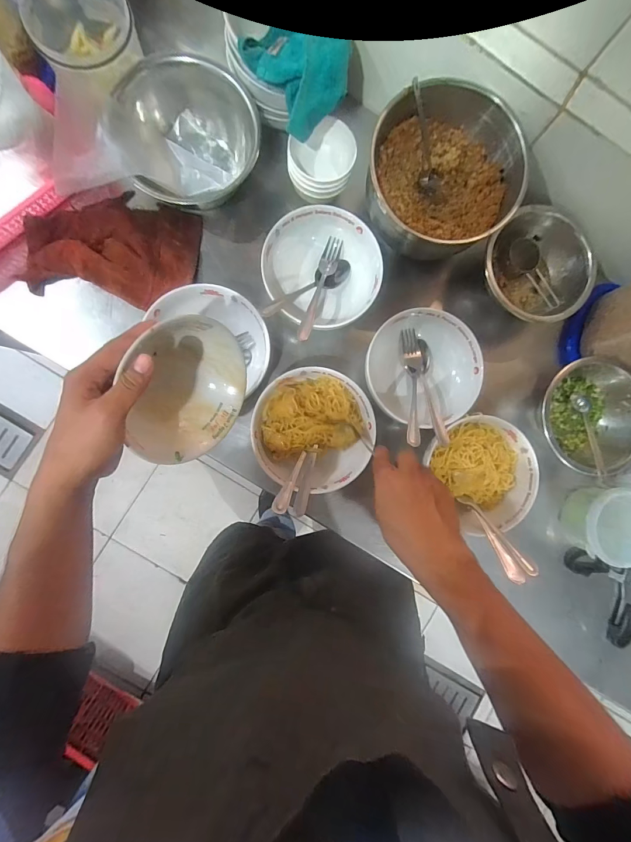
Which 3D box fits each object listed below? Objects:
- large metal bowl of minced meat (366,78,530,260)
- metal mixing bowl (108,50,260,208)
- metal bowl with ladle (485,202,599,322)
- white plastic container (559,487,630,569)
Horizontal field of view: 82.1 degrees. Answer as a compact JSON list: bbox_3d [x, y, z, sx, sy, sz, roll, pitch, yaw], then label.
[{"bbox_3d":[0.173,-0.335,0.510,0.197,0.111,0.184,0,88,-5],"label":"large metal bowl of minced meat"},{"bbox_3d":[-0.171,-0.385,0.503,0.175,0.089,0.142,-19,90,-6],"label":"metal mixing bowl"},{"bbox_3d":[0.337,-0.233,0.561,0.158,0.063,0.162,0,88,-5],"label":"metal bowl with ladle"},{"bbox_3d":[0.456,0.160,0.564,0.107,0.072,0.111,9,87,-5],"label":"white plastic container"}]

